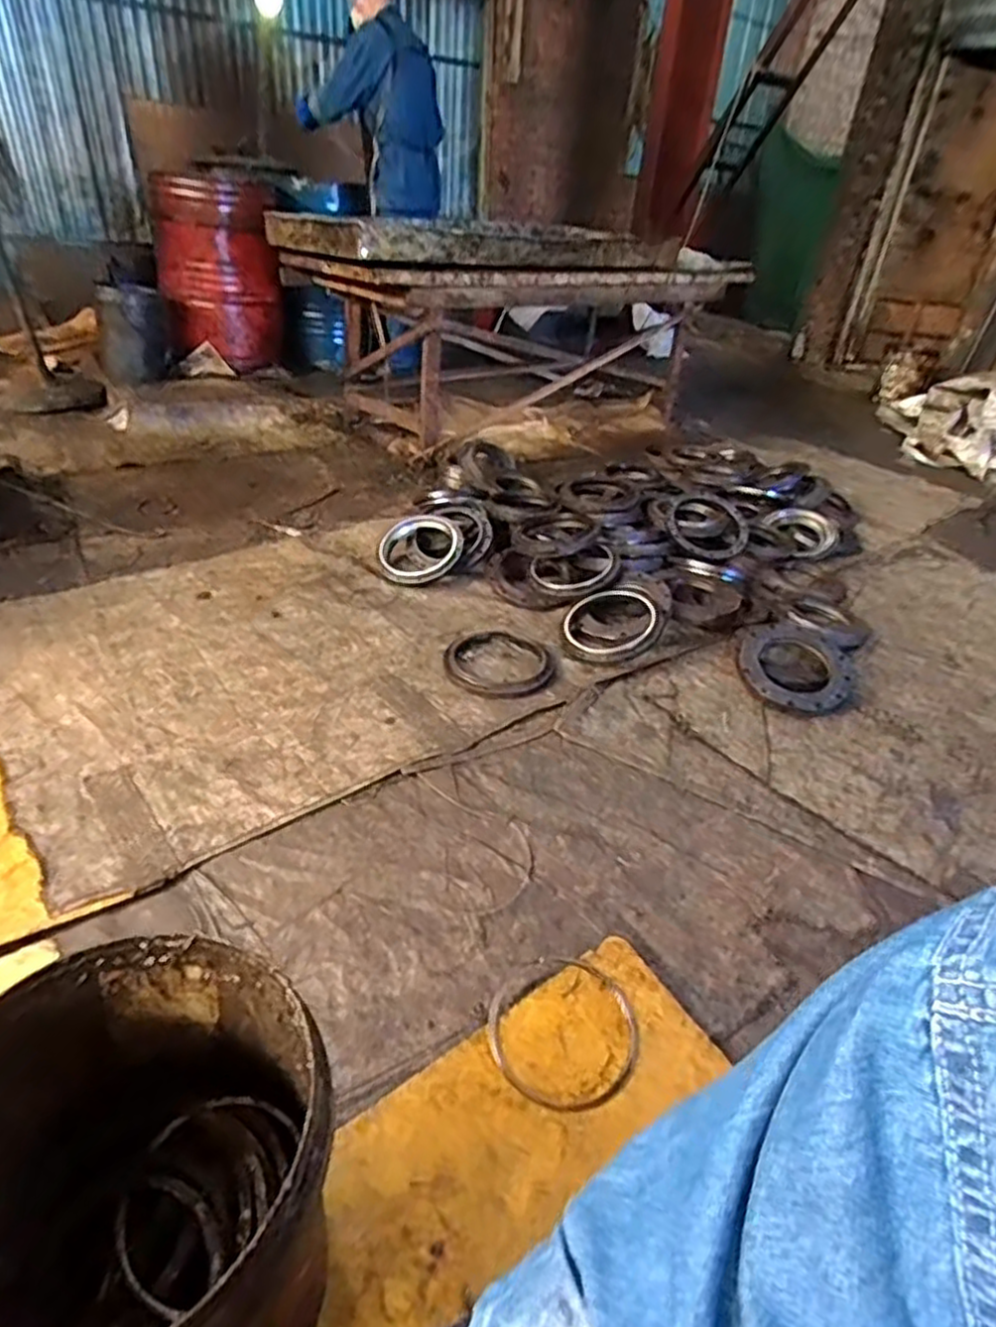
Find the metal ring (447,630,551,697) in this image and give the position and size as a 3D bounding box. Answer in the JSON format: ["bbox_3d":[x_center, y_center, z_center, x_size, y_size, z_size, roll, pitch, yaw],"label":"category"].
[{"bbox_3d":[0.002,-0.007,1.365,0.205,0.018,0.173,21,43,18],"label":"metal ring"}]

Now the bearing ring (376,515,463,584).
[{"bbox_3d":[-0.175,-0.255,1.588,0.193,0.028,0.157,-28,70,-4],"label":"bearing ring"}]

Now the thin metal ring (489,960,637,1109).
[{"bbox_3d":[0.078,0.441,0.855,0.181,0.015,0.172,3,41,-2],"label":"thin metal ring"}]

